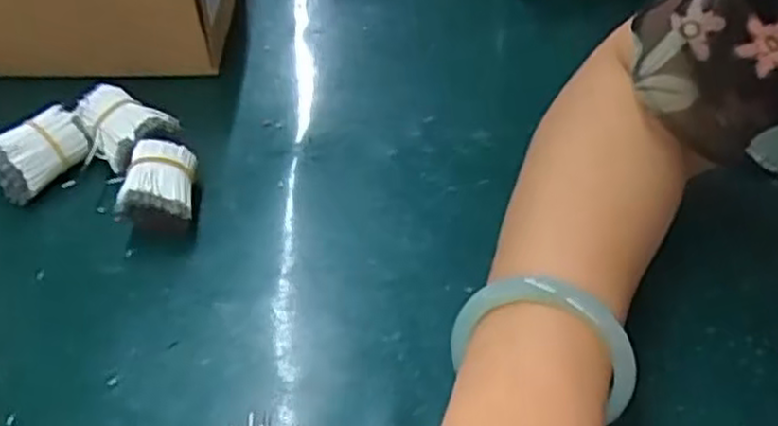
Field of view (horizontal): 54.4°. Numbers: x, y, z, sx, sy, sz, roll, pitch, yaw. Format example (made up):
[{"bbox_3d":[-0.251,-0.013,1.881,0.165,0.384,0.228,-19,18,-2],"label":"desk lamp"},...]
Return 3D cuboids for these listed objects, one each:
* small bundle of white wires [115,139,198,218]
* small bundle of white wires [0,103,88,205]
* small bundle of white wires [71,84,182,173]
[{"bbox_3d":[-0.121,-0.013,0.404,0.035,0.028,0.052,-4,43,-2],"label":"small bundle of white wires"},{"bbox_3d":[-0.197,-0.033,0.425,0.033,0.030,0.050,30,52,30],"label":"small bundle of white wires"},{"bbox_3d":[-0.153,-0.051,0.441,0.044,0.030,0.050,-34,52,-29],"label":"small bundle of white wires"}]

